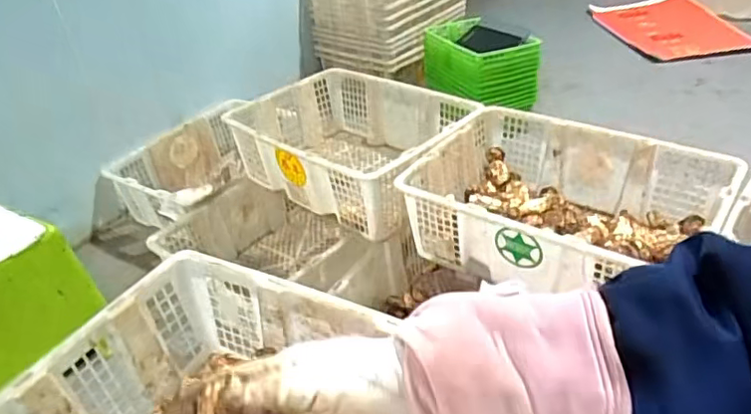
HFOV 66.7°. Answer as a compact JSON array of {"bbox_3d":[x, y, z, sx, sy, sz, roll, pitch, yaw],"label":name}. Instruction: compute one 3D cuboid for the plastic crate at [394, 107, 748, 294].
[{"bbox_3d":[0.322,0.004,0.998,0.479,0.157,0.350,20,43,33],"label":"plastic crate"}]

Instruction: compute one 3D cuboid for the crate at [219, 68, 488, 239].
[{"bbox_3d":[-0.053,-0.139,1.262,0.506,0.179,0.381,23,44,35],"label":"crate"}]

